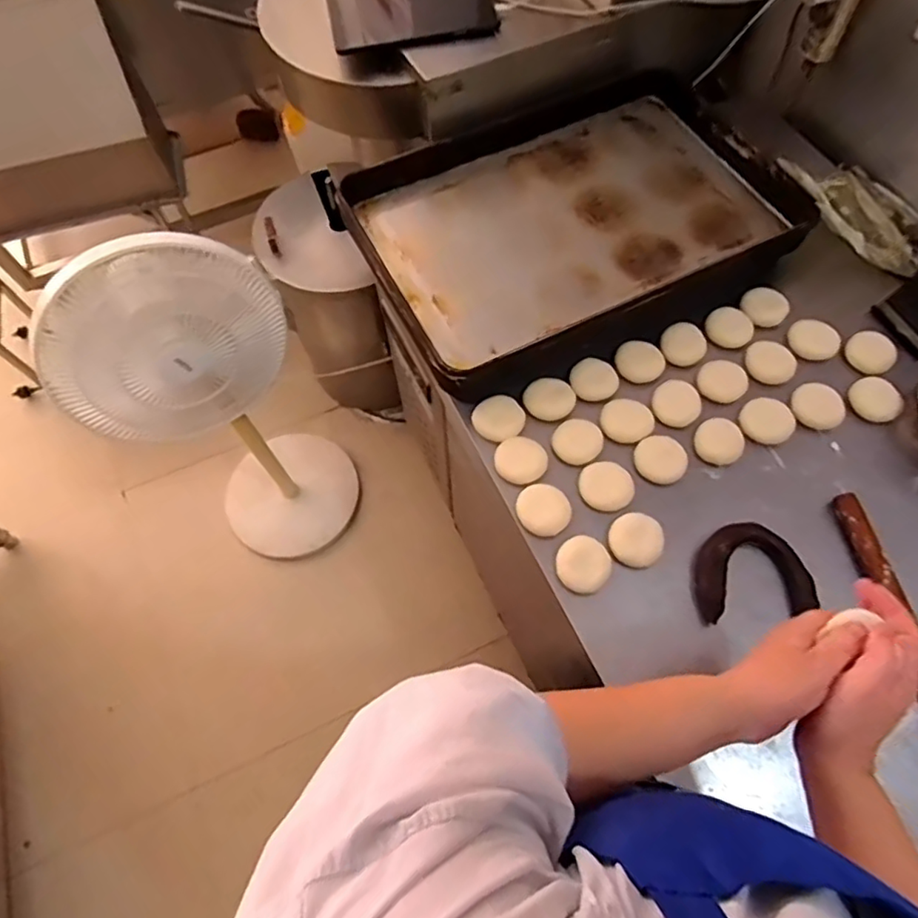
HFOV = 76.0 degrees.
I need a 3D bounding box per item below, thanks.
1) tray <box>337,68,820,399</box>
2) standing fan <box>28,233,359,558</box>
[{"bbox_3d":[0.147,-0.366,0.876,0.572,0.076,0.449,-24,67,-10],"label":"tray"},{"bbox_3d":[-0.427,-0.065,1.156,0.324,0.866,0.269,-17,65,-7],"label":"standing fan"}]

